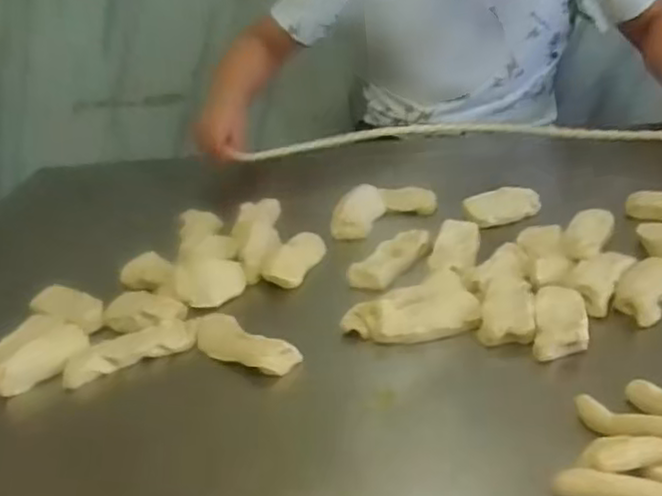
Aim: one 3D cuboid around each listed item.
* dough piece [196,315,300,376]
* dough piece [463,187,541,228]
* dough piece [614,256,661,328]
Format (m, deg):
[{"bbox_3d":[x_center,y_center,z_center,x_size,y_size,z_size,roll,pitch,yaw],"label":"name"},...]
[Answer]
[{"bbox_3d":[-0.090,0.096,0.702,0.113,0.032,0.044,16,37,37],"label":"dough piece"},{"bbox_3d":[0.218,-0.053,0.899,0.091,0.036,0.027,-5,29,4],"label":"dough piece"},{"bbox_3d":[0.321,0.045,0.718,0.051,0.034,0.096,17,37,38],"label":"dough piece"}]

